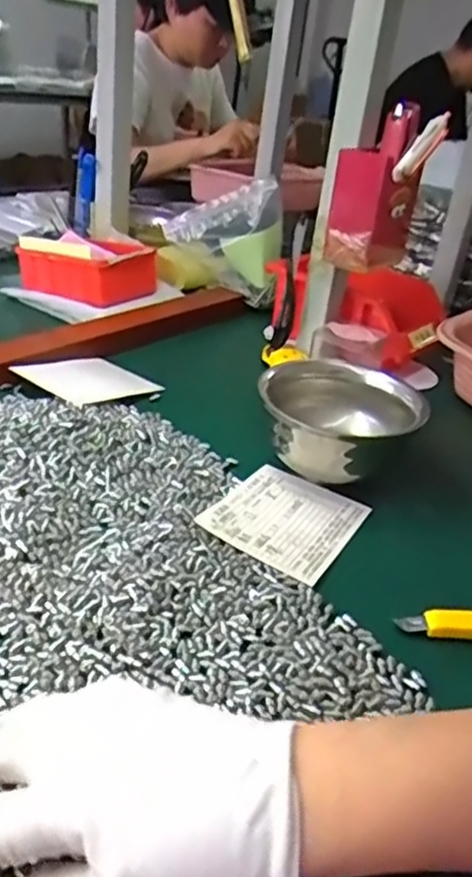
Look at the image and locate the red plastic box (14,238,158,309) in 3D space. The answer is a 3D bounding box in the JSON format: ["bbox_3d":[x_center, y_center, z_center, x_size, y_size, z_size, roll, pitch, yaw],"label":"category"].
[{"bbox_3d":[-0.170,-0.199,0.779,0.142,0.055,0.095,26,35,30],"label":"red plastic box"}]

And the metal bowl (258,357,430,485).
[{"bbox_3d":[0.079,-0.008,0.532,0.125,0.070,0.105,6,30,-2],"label":"metal bowl"}]

